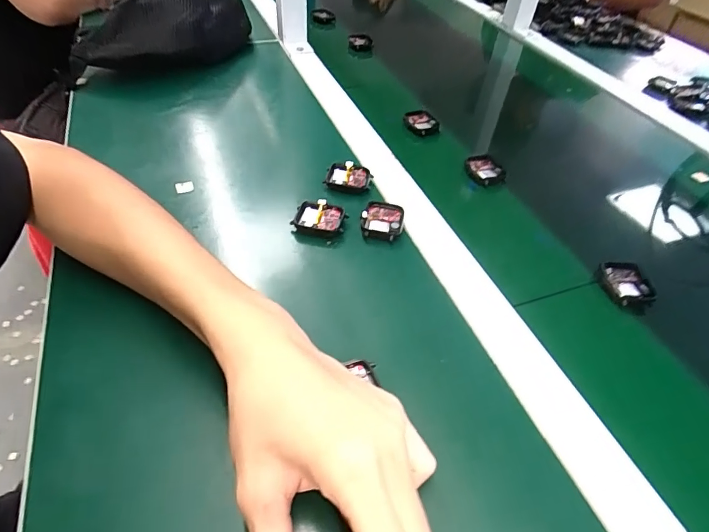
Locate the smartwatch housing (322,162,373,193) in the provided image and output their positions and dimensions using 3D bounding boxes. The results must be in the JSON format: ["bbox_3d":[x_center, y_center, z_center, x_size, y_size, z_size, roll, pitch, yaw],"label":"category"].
[{"bbox_3d":[-0.006,-0.091,0.439,0.046,0.011,0.035,10,46,5],"label":"smartwatch housing"}]

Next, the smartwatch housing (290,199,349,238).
[{"bbox_3d":[-0.031,-0.045,0.391,0.046,0.008,0.036,7,46,2],"label":"smartwatch housing"}]

